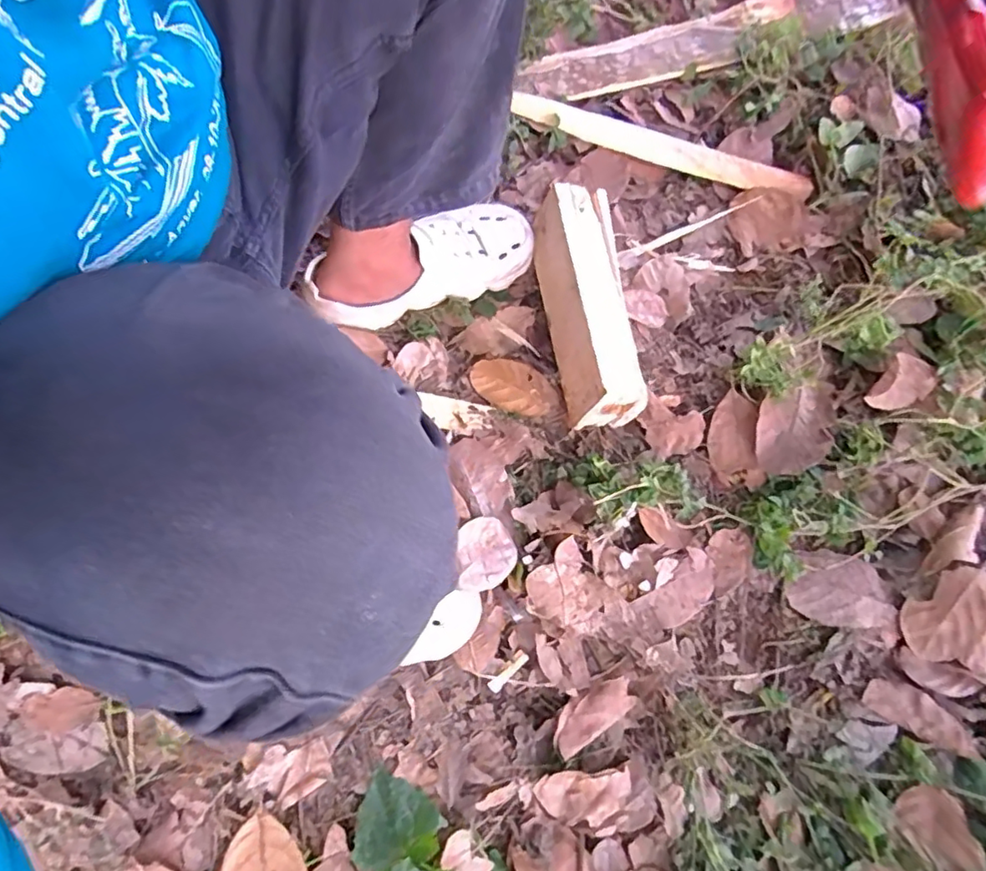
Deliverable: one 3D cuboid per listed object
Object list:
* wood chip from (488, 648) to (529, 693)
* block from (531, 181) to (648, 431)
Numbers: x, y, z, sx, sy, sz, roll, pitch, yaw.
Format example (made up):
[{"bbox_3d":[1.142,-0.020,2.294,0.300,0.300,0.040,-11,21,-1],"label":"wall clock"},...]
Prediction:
[{"bbox_3d":[0.015,0.234,0.587,0.013,0.005,0.048,43,73,14],"label":"wood chip"},{"bbox_3d":[0.106,-0.150,0.681,0.078,0.096,0.268,-7,69,-5],"label":"block"}]

